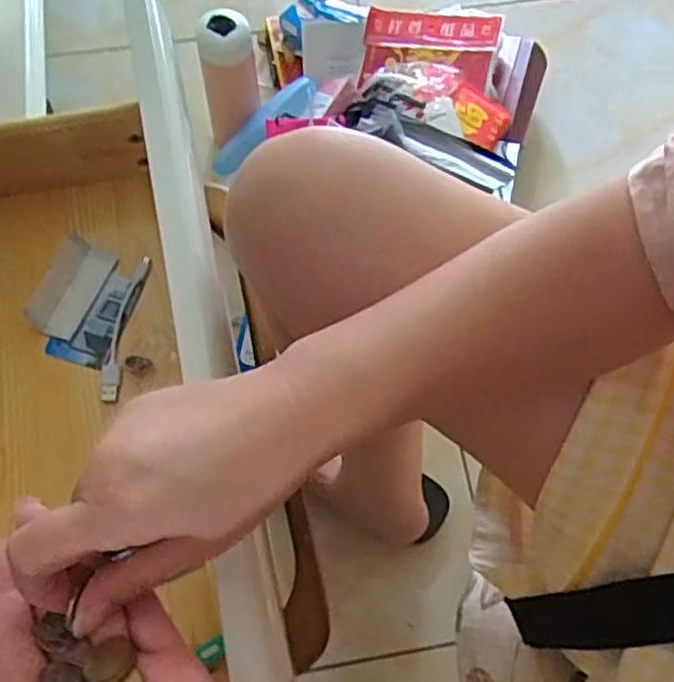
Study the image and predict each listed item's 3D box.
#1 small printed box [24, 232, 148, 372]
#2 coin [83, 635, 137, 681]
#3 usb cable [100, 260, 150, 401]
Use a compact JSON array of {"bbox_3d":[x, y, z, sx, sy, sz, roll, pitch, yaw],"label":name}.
[{"bbox_3d":[-0.207,-0.032,0.585,0.070,0.026,0.092,24,70,8],"label":"small printed box"},{"bbox_3d":[-0.092,0.129,0.286,0.023,0.004,0.017,19,53,41],"label":"coin"},{"bbox_3d":[-0.175,-0.011,0.584,0.020,0.015,0.124,8,69,2],"label":"usb cable"}]

